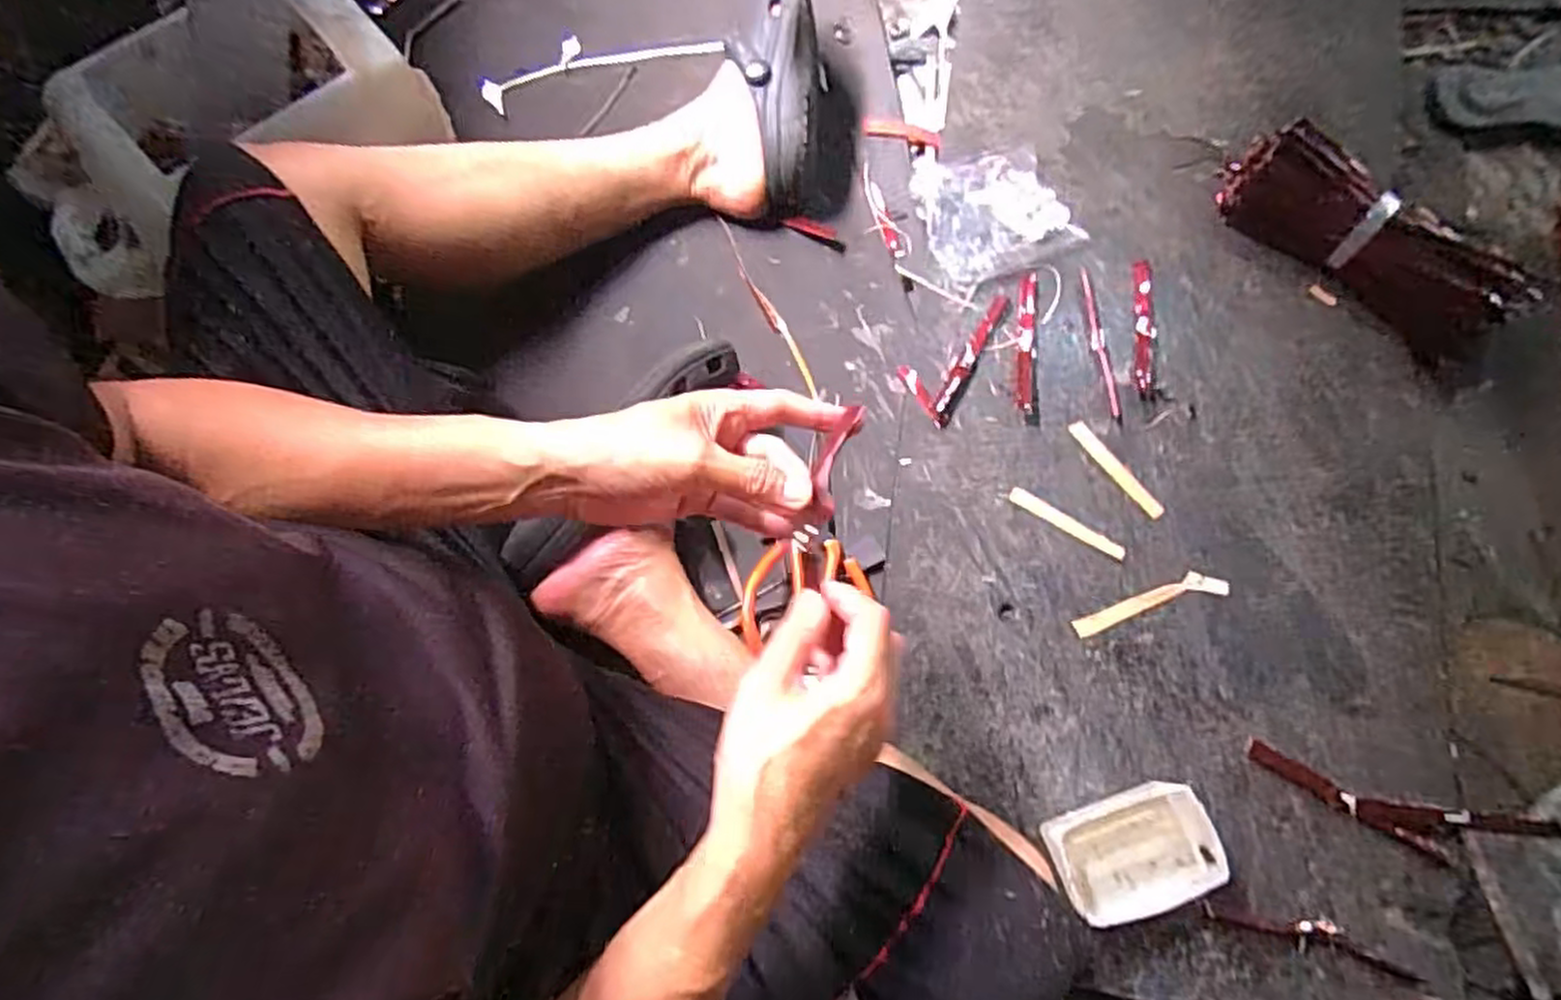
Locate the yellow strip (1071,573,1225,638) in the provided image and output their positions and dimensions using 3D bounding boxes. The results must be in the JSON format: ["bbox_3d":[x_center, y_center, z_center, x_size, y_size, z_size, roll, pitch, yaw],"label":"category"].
[{"bbox_3d":[0.292,0.081,0.595,0.126,0.004,0.020,-17,72,-5],"label":"yellow strip"}]

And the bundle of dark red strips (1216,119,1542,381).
[{"bbox_3d":[0.515,-0.228,0.659,0.258,0.076,0.092,36,77,9],"label":"bundle of dark red strips"}]

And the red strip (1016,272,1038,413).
[{"bbox_3d":[0.220,-0.143,0.668,0.017,0.004,0.138,7,72,3],"label":"red strip"}]

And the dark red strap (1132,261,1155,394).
[{"bbox_3d":[0.325,-0.158,0.672,0.017,0.006,0.135,6,72,3],"label":"dark red strap"}]

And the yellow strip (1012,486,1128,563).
[{"bbox_3d":[0.235,0.019,0.617,0.100,0.005,0.014,31,75,11],"label":"yellow strip"}]

